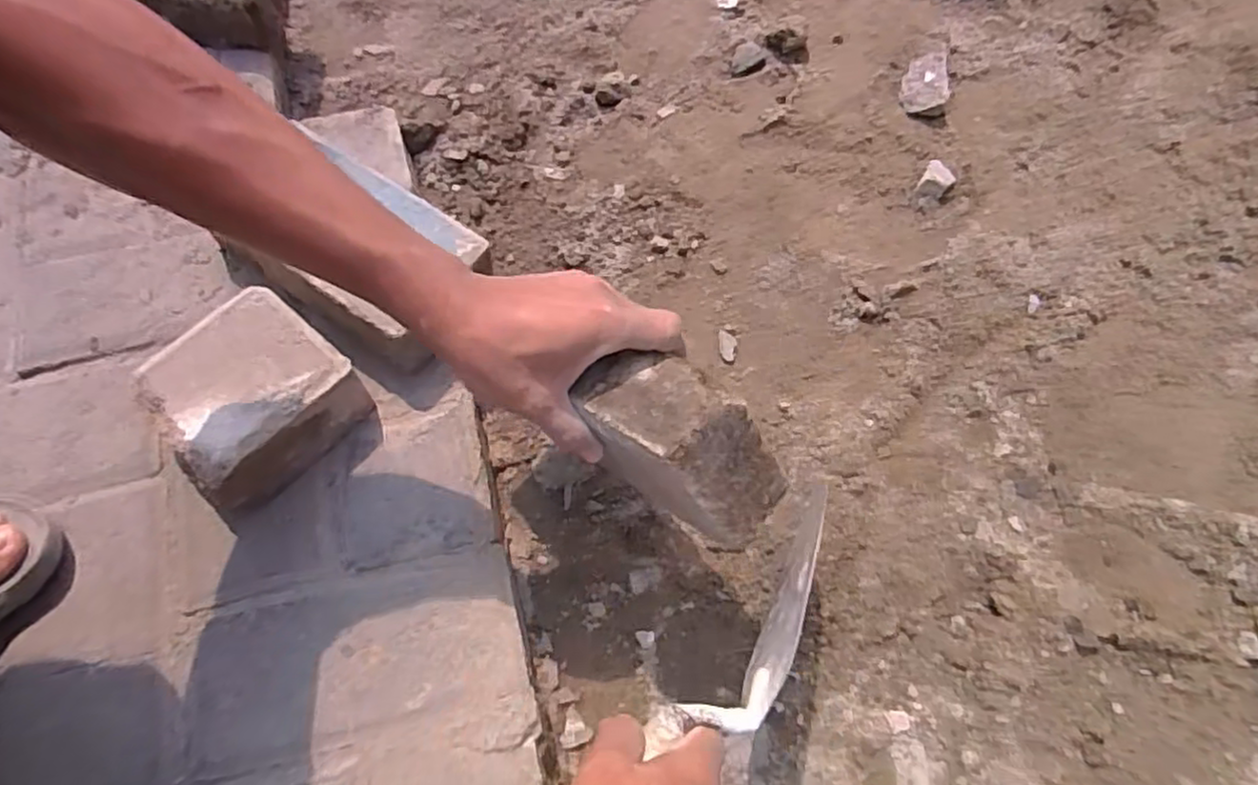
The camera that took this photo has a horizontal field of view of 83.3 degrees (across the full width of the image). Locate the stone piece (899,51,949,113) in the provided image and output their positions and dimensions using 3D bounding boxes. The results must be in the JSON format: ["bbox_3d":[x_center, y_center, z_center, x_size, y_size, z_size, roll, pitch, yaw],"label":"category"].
[{"bbox_3d":[0.303,-0.322,0.726,0.045,0.013,0.077,-1,64,21],"label":"stone piece"}]

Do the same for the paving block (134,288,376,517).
[{"bbox_3d":[-0.262,0.003,0.495,0.104,0.064,0.119,39,71,15],"label":"paving block"}]

